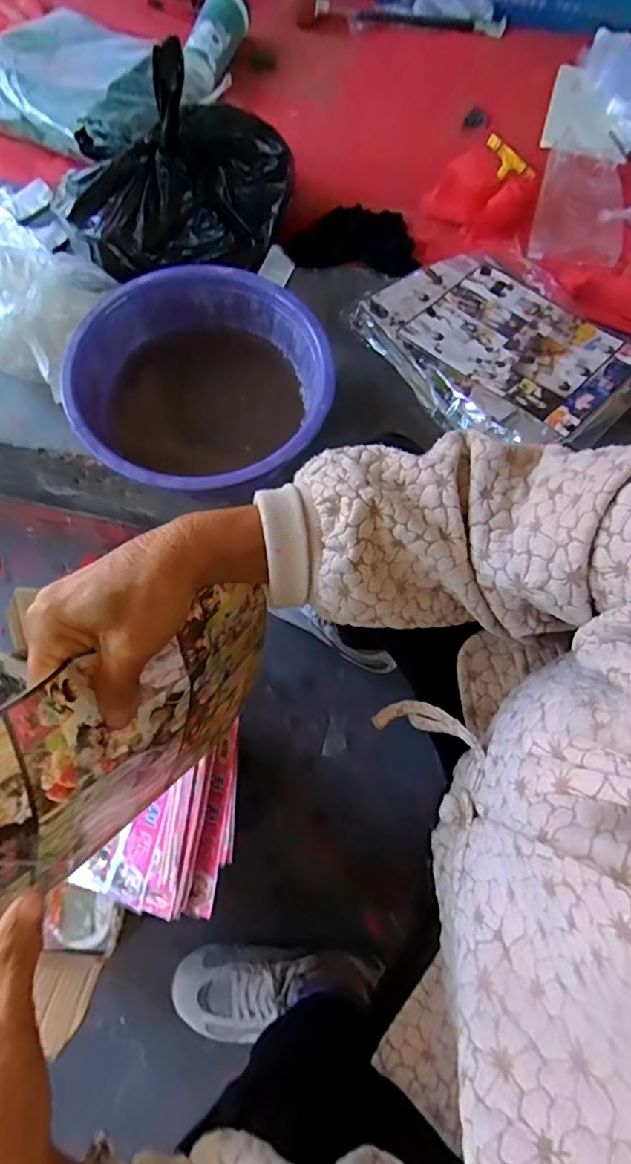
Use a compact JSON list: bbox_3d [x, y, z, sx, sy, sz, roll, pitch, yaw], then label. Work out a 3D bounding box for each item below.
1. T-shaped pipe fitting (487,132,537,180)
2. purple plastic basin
[{"bbox_3d":[0.293,-0.629,0.825,0.086,0.041,0.024,38,76,11],"label":"T-shaped pipe fitting"},{"bbox_3d":[-0.127,-0.216,0.658,0.280,0.125,0.274,1,71,-3],"label":"purple plastic basin"}]

